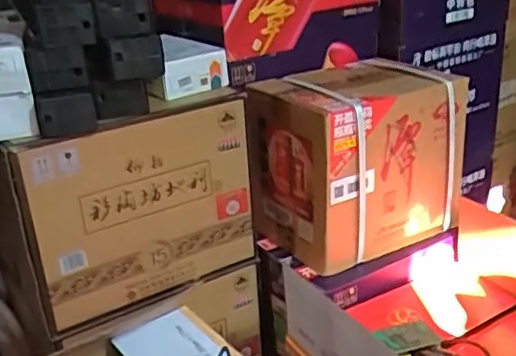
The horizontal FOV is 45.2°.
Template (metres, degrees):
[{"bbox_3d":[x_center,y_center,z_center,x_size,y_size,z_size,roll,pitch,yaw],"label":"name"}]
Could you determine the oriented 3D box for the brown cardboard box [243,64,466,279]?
[{"bbox_3d":[0.171,-0.033,1.118,0.328,0.285,0.238,-19,28,-32],"label":"brown cardboard box"}]

